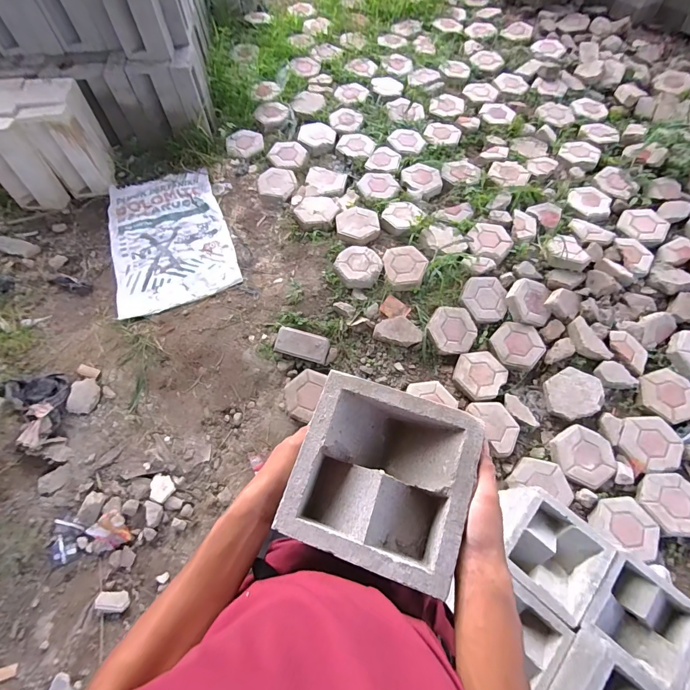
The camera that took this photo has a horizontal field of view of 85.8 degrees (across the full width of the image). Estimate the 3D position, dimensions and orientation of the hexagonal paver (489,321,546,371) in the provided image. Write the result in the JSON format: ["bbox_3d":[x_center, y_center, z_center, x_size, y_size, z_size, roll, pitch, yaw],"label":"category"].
[{"bbox_3d":[0.708,-0.001,1.520,0.210,0.040,0.197,15,67,9],"label":"hexagonal paver"}]

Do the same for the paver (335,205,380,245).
[{"bbox_3d":[0.061,-0.571,1.735,0.205,0.042,0.234,-4,66,0],"label":"paver"}]

